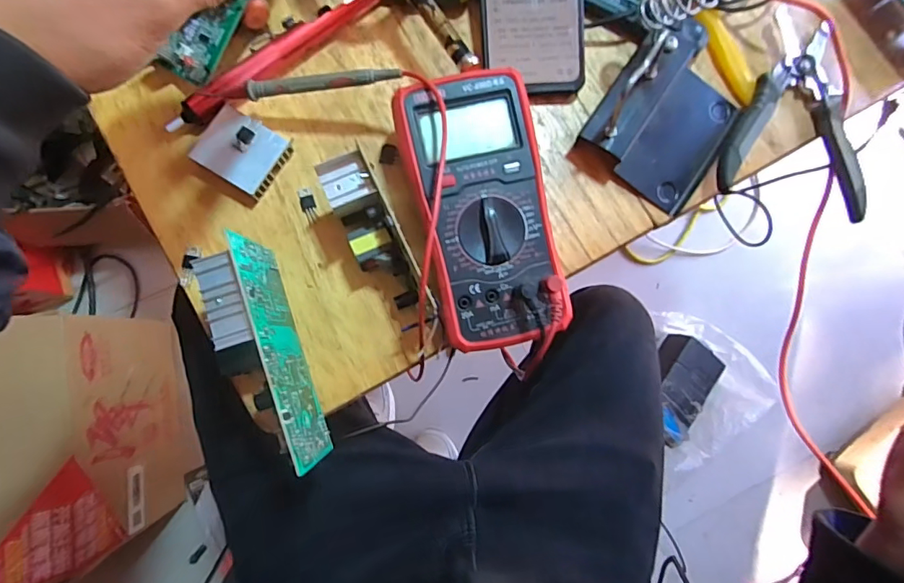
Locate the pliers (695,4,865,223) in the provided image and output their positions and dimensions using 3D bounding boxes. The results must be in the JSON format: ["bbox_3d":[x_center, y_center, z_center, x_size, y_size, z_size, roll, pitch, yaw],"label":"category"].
[{"bbox_3d":[0.262,-0.145,0.381,0.128,0.021,0.160,1,83,-4],"label":"pliers"}]

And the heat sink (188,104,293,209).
[{"bbox_3d":[-0.153,-0.098,0.349,0.051,0.019,0.053,31,82,0],"label":"heat sink"}]

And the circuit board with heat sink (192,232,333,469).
[{"bbox_3d":[-0.120,0.041,0.306,0.037,0.071,0.147,-19,85,-6],"label":"circuit board with heat sink"}]

